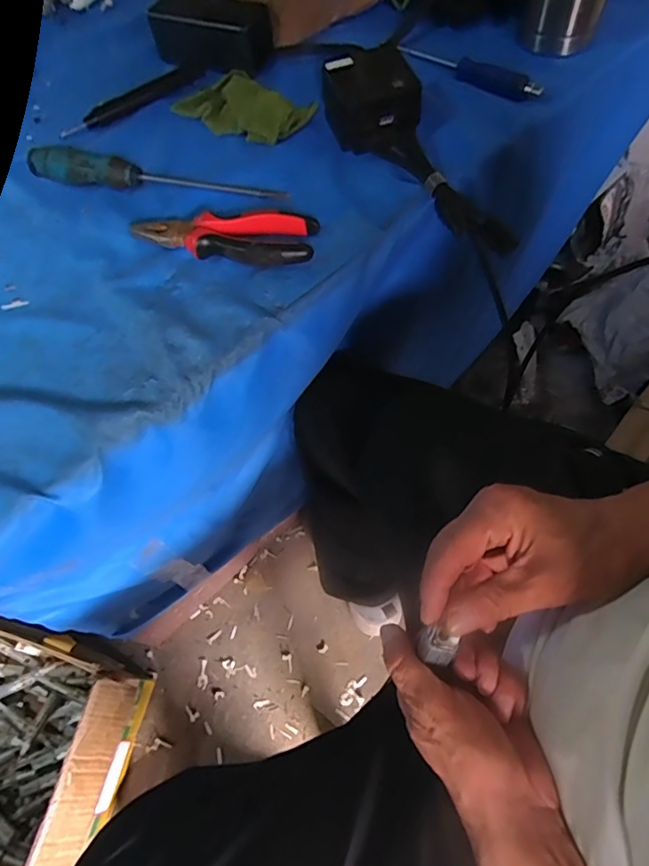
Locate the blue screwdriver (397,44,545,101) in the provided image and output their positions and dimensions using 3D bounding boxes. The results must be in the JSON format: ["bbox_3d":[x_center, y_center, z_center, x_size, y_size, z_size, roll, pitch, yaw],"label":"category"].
[{"bbox_3d":[0.145,-0.370,0.506,0.161,0.012,0.024,38,71,21],"label":"blue screwdriver"}]

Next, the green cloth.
[{"bbox_3d":[-0.082,-0.332,0.505,0.129,0.023,0.074,37,71,21],"label":"green cloth"}]

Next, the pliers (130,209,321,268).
[{"bbox_3d":[-0.084,-0.172,0.426,0.154,0.019,0.056,12,64,11],"label":"pliers"}]

